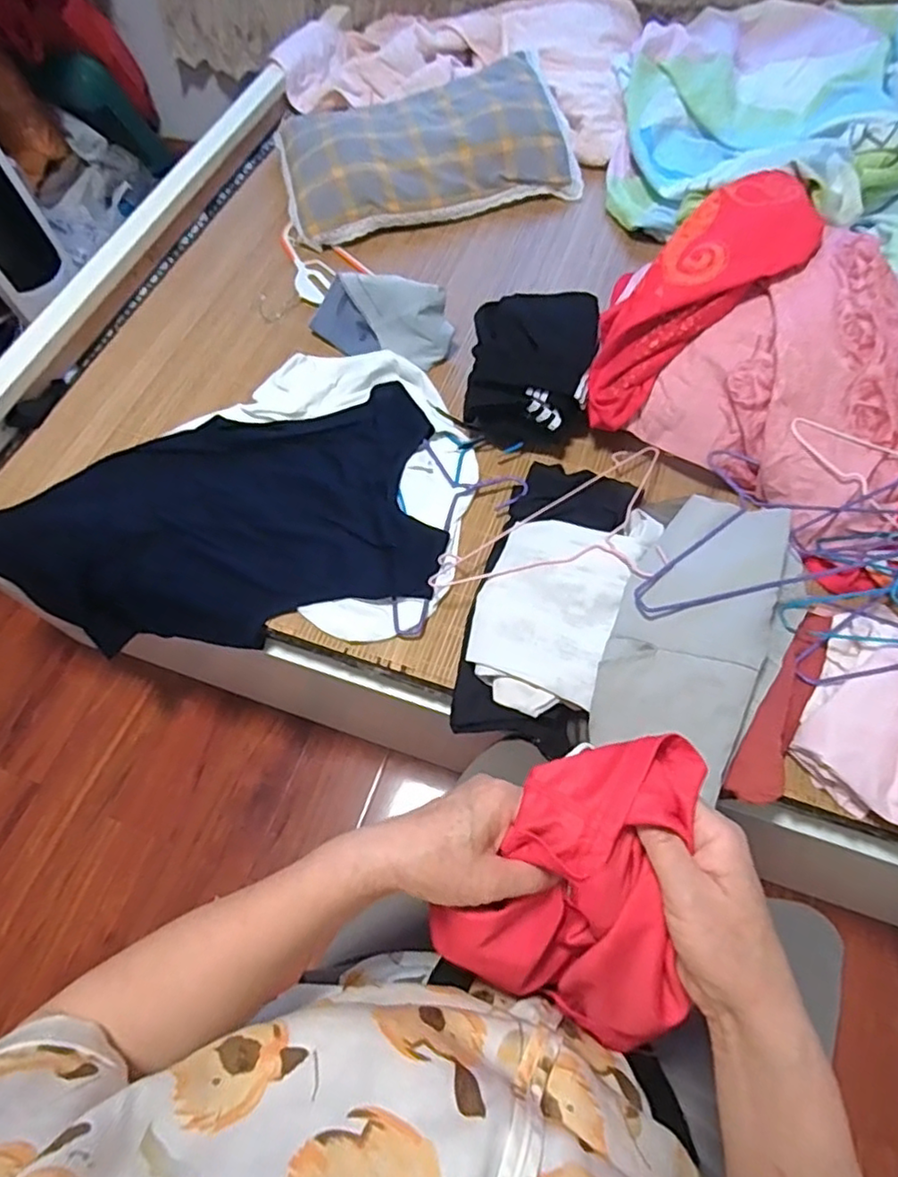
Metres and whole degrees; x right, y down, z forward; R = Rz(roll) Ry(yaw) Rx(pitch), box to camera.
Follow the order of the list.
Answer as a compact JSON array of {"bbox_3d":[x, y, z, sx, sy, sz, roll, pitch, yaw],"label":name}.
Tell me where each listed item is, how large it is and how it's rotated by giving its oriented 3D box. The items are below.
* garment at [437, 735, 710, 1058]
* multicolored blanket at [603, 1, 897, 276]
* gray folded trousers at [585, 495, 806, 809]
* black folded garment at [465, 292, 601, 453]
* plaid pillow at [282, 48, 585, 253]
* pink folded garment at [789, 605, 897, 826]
[{"bbox_3d":[0.089,0.187,0.405,0.139,0.169,0.163,22,66,15],"label":"garment"},{"bbox_3d":[0.636,-0.746,1.049,0.842,0.151,0.659,38,71,21],"label":"multicolored blanket"},{"bbox_3d":[0.273,0.040,0.664,0.168,0.055,0.322,29,68,17],"label":"gray folded trousers"},{"bbox_3d":[0.121,-0.316,0.900,0.168,0.097,0.233,7,63,7],"label":"black folded garment"},{"bbox_3d":[-0.047,-0.831,1.176,0.528,0.093,0.323,-14,62,-3],"label":"plaid pillow"},{"bbox_3d":[0.465,0.117,0.659,0.140,0.083,0.219,31,69,18],"label":"pink folded garment"}]

